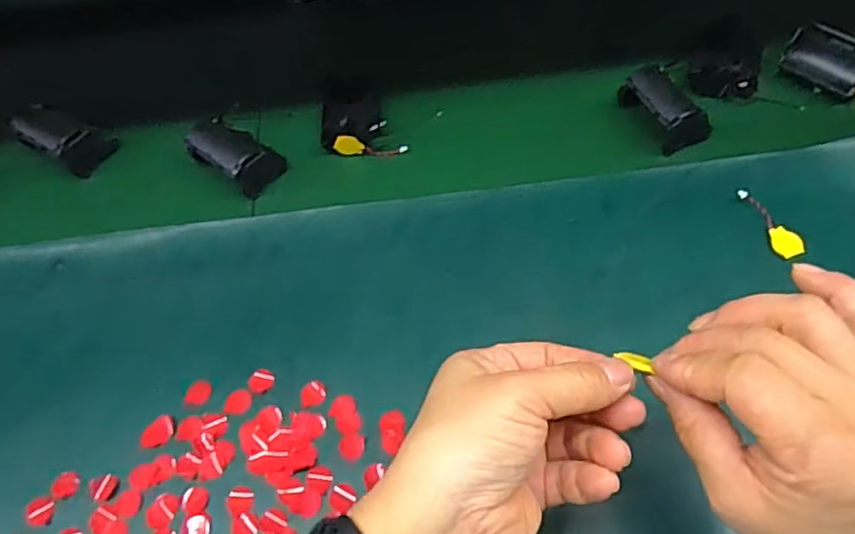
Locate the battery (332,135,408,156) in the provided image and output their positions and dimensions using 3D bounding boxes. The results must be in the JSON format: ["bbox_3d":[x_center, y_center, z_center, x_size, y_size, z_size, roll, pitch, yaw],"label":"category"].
[{"bbox_3d":[-0.047,-0.101,0.520,0.060,0.018,0.004,0,30,-8],"label":"battery"}]

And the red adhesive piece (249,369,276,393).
[{"bbox_3d":[-0.109,0.075,0.412,0.017,0.004,0.017,-2,56,2],"label":"red adhesive piece"}]

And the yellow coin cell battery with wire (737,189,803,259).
[{"bbox_3d":[0.247,-0.033,0.451,0.020,0.008,0.061,-17,57,-8],"label":"yellow coin cell battery with wire"}]

